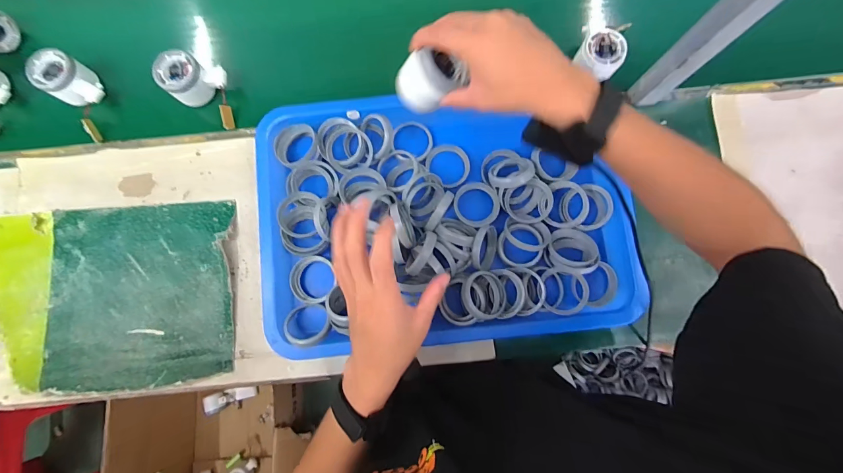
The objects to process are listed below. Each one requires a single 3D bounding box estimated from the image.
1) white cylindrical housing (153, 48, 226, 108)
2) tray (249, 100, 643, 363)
[{"bbox_3d":[-0.324,-0.228,0.524,0.082,0.058,0.047,-21,82,-3],"label":"white cylindrical housing"},{"bbox_3d":[0.031,-0.027,0.483,0.465,0.072,0.318,-6,81,0],"label":"tray"}]

